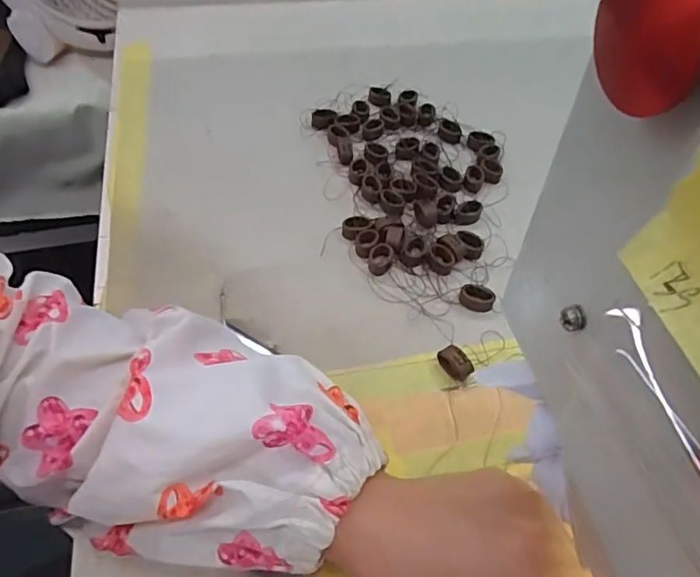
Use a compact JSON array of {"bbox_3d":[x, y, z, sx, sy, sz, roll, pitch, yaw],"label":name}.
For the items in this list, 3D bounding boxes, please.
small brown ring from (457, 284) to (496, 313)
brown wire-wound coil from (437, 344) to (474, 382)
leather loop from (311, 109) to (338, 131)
[{"bbox_3d":[0.078,0.006,0.353,0.021,0.009,0.013,6,51,6],"label":"small brown ring"},{"bbox_3d":[0.059,0.042,0.322,0.013,0.010,0.020,-31,56,-22],"label":"brown wire-wound coil"},{"bbox_3d":[-0.021,-0.138,0.470,0.021,0.009,0.018,-6,50,-4],"label":"leather loop"}]

